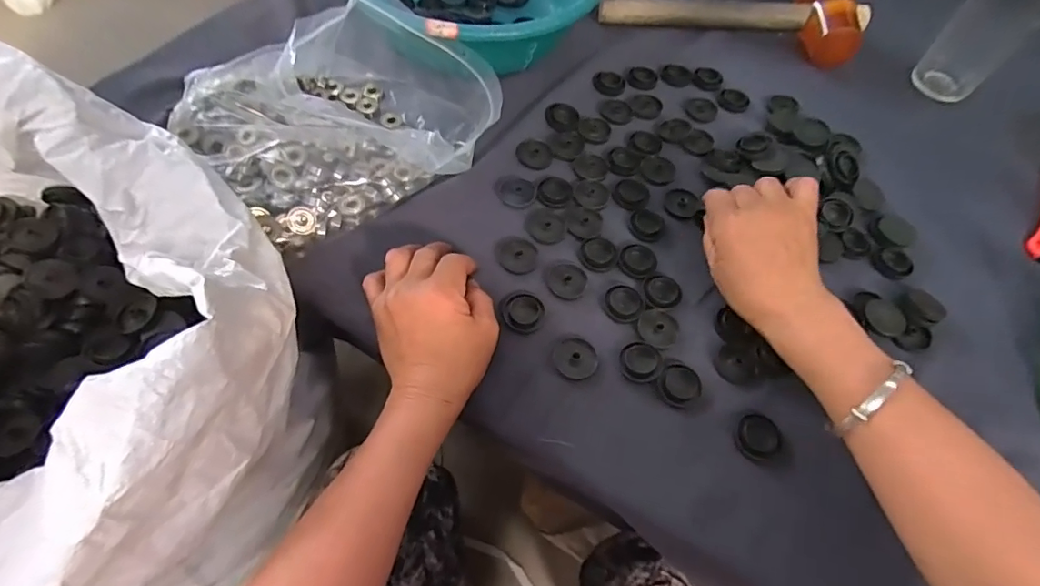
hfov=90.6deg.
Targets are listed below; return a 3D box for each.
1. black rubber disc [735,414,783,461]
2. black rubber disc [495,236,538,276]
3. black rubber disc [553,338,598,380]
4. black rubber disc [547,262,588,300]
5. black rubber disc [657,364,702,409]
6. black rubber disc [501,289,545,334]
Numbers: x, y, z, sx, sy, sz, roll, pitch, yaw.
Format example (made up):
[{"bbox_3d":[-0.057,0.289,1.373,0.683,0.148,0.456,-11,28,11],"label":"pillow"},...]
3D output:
[{"bbox_3d":[0.171,0.102,0.366,0.030,0.004,0.033,2,60,-3],"label":"black rubber disc"},{"bbox_3d":[-0.003,-0.031,0.428,0.035,0.007,0.031,13,60,4],"label":"black rubber disc"},{"bbox_3d":[0.042,0.050,0.391,0.032,0.006,0.031,2,60,-3],"label":"black rubber disc"},{"bbox_3d":[0.038,-0.010,0.418,0.031,0.004,0.032,2,60,-3],"label":"black rubber disc"},{"bbox_3d":[0.119,0.068,0.383,0.032,0.004,0.030,2,60,-3],"label":"black rubber disc"},{"bbox_3d":[0.002,0.013,0.403,0.033,0.007,0.038,9,60,1],"label":"black rubber disc"}]

